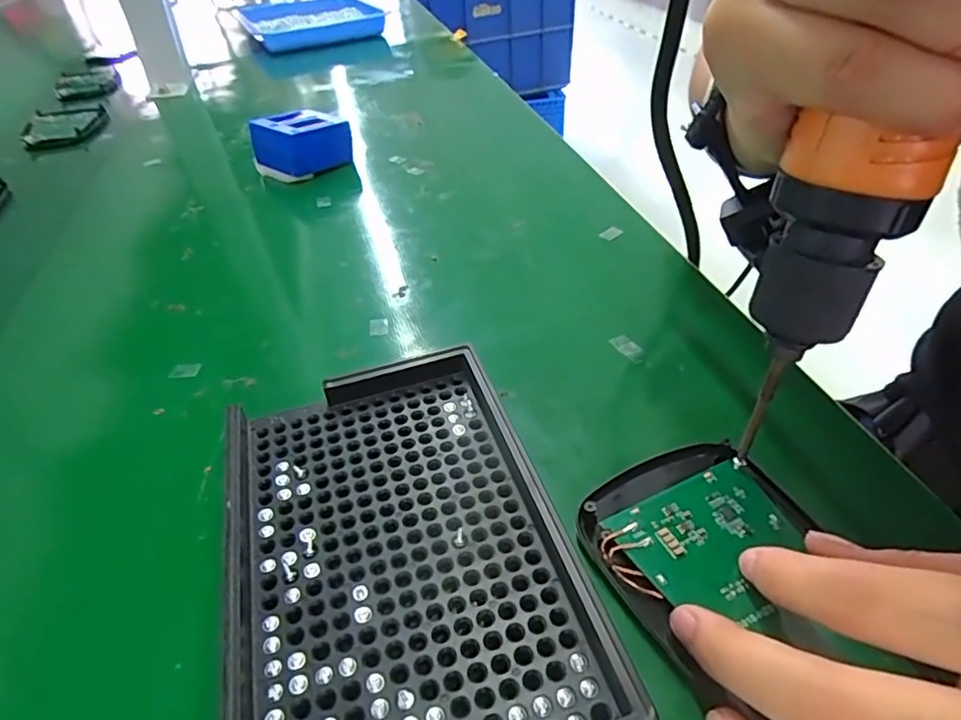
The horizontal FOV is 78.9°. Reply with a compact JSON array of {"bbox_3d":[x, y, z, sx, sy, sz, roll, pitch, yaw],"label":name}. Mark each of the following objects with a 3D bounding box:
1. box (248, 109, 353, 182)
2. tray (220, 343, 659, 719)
[{"bbox_3d":[-0.127,-0.155,0.415,0.051,0.034,0.056,24,48,29],"label":"box"},{"bbox_3d":[-0.023,0.055,0.170,0.091,0.024,0.136,-15,42,-12],"label":"tray"}]

